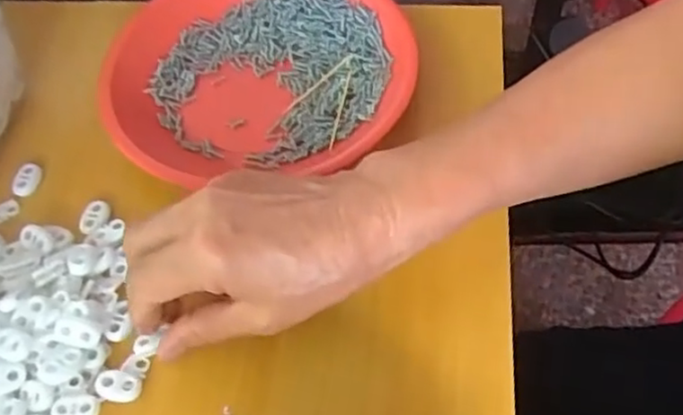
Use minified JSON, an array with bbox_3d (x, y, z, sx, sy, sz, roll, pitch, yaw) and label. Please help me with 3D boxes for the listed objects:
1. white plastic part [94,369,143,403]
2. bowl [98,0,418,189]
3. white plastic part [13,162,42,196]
[{"bbox_3d":[-0.112,0.089,0.340,0.022,0.006,0.015,14,58,13],"label":"white plastic part"},{"bbox_3d":[-0.054,-0.094,0.449,0.191,0.030,0.173,-14,56,-5],"label":"bowl"},{"bbox_3d":[-0.194,-0.017,0.421,0.014,0.009,0.020,2,56,6],"label":"white plastic part"}]

